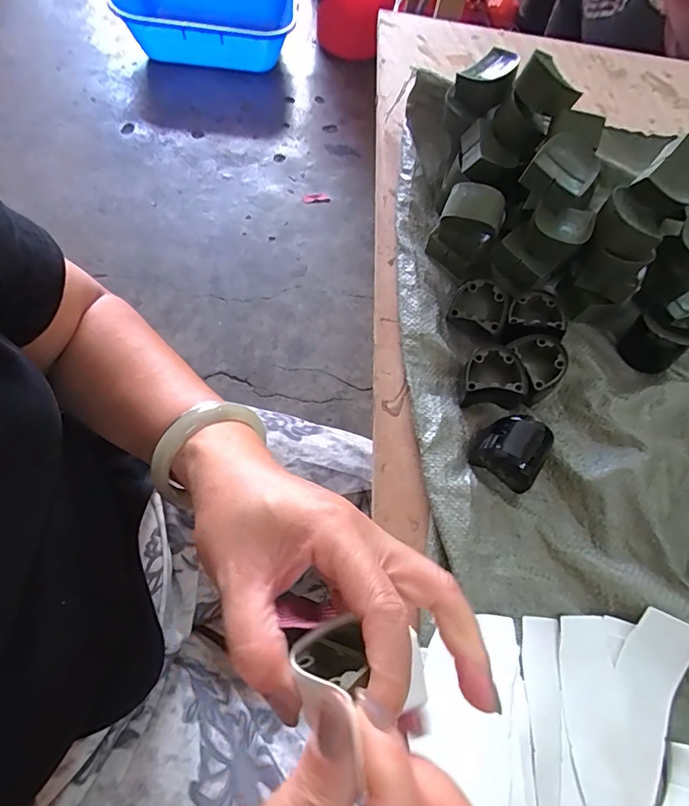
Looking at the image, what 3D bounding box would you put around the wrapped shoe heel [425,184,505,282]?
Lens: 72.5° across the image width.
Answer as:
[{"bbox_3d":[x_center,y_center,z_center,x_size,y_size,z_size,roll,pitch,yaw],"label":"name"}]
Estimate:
[{"bbox_3d":[0.103,-0.146,0.399,0.054,0.085,0.043,12,64,2],"label":"wrapped shoe heel"}]

